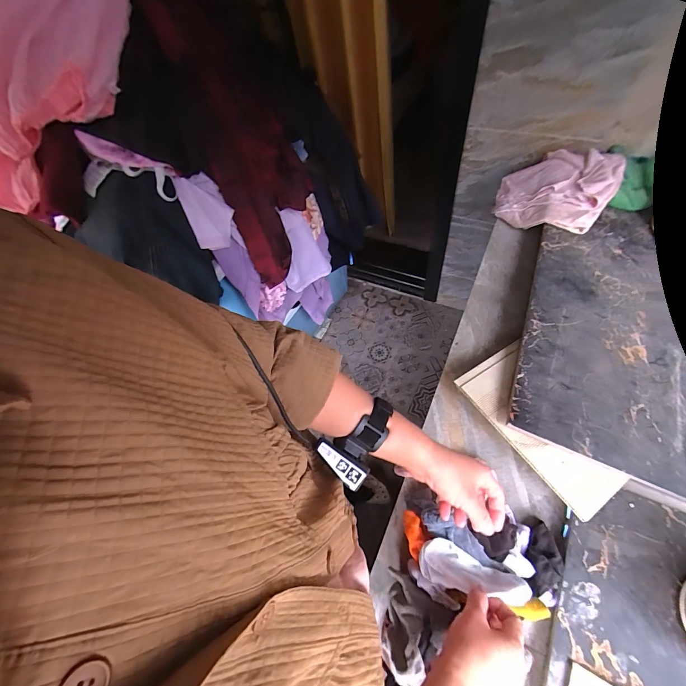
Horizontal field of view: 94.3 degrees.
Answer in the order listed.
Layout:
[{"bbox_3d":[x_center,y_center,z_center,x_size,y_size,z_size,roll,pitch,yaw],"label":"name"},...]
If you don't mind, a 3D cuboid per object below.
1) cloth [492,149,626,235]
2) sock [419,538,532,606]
[{"bbox_3d":[0.516,-0.380,0.799,0.250,0.041,0.246,23,75,40],"label":"cloth"},{"bbox_3d":[0.171,0.303,0.420,0.133,0.033,0.050,8,60,19],"label":"sock"}]

